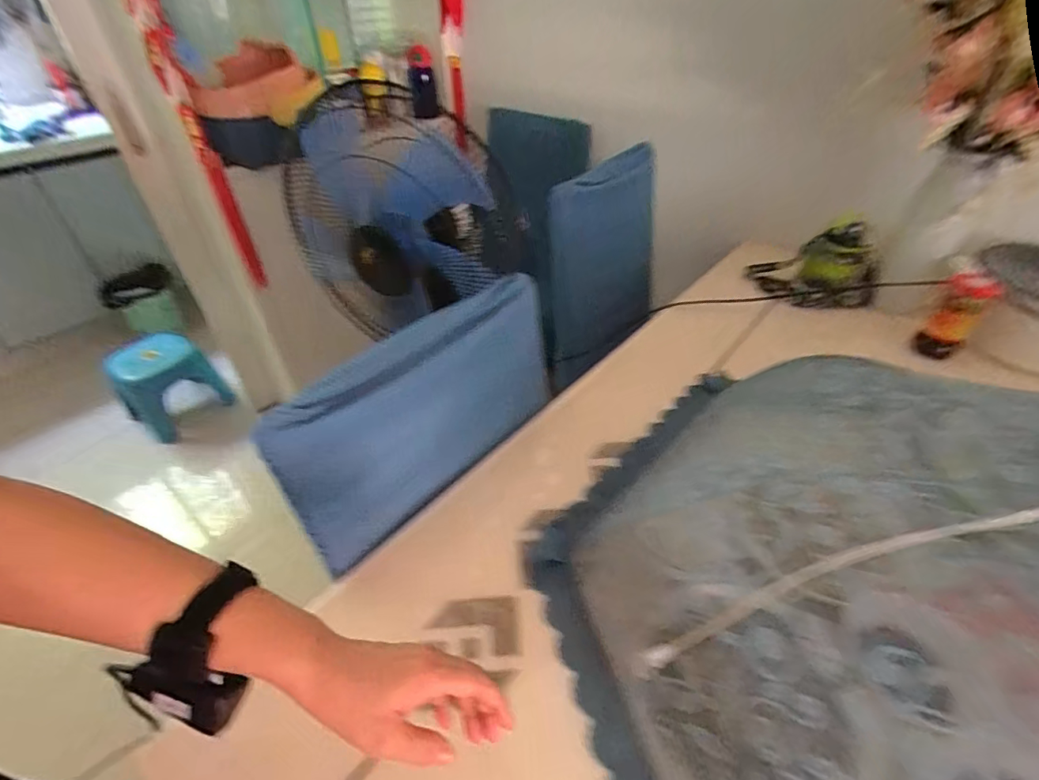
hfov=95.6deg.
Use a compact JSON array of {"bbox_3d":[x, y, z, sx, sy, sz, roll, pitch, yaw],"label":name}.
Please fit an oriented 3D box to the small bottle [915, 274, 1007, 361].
[{"bbox_3d":[0.719,-0.115,0.784,0.057,0.142,0.065,-31,49,-28],"label":"small bottle"}]

